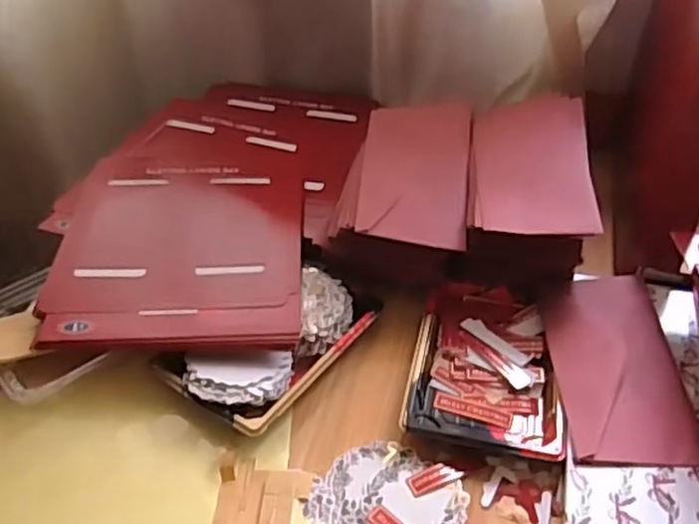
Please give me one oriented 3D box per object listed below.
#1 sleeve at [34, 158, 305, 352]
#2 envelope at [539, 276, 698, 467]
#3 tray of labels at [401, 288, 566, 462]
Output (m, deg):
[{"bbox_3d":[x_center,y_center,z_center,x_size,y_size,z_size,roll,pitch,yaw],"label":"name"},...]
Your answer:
[{"bbox_3d":[-0.143,-0.021,0.605,0.201,0.018,0.248,-1,41,-1],"label":"sleeve"},{"bbox_3d":[0.201,0.072,0.521,0.093,0.013,0.182,2,41,1],"label":"envelope"},{"bbox_3d":[0.107,0.077,0.533,0.109,0.020,0.153,8,41,9],"label":"tray of labels"}]

